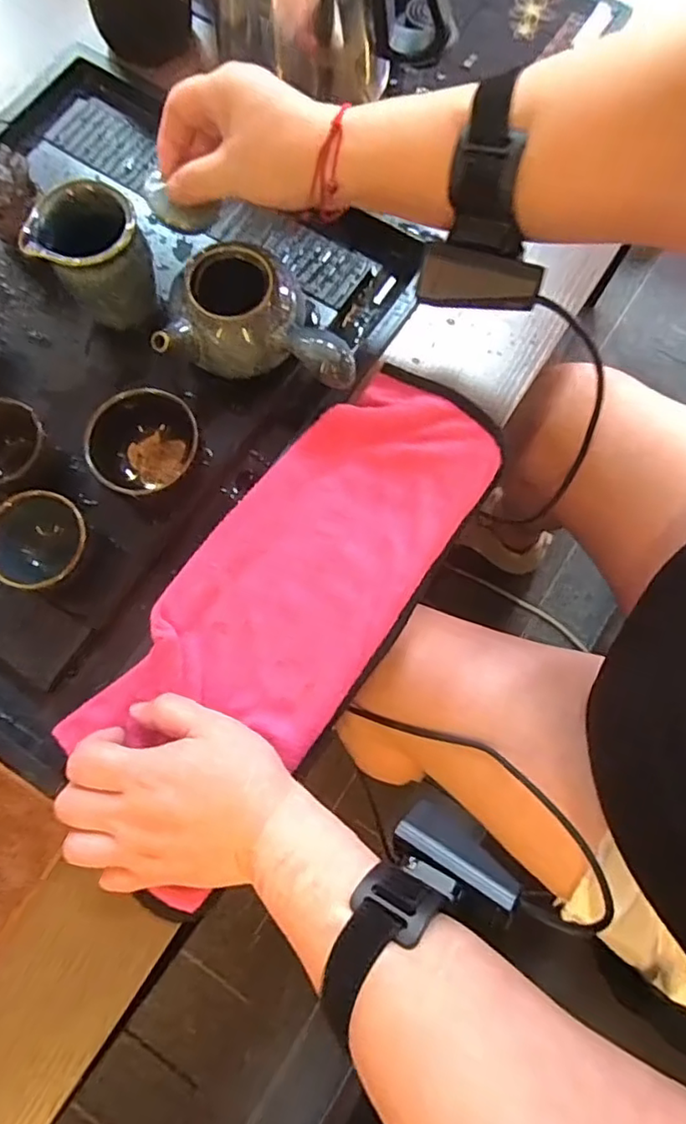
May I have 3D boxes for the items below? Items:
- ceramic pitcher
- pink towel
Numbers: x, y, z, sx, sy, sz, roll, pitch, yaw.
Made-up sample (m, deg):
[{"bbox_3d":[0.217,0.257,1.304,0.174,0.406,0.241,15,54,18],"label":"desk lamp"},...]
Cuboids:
[{"bbox_3d":[-0.169,-0.208,0.414,0.066,0.077,0.060,0,75,0],"label":"ceramic pitcher"},{"bbox_3d":[-0.025,0.016,0.390,0.133,0.017,0.334,37,78,11],"label":"pink towel"}]

